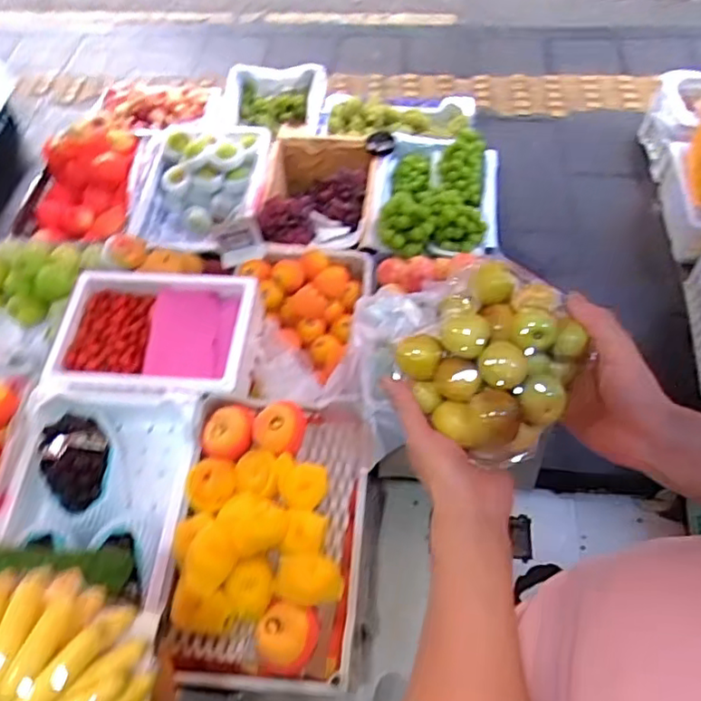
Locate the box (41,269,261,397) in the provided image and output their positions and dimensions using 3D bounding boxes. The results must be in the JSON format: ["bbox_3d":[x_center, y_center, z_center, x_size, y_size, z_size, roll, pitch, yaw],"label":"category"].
[{"bbox_3d":[-0.431,-0.023,1.355,0.433,0.135,0.315,3,58,6],"label":"box"}]

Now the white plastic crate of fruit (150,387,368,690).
[{"bbox_3d":[-0.151,0.331,1.102,0.343,0.130,0.496,4,58,7],"label":"white plastic crate of fruit"}]

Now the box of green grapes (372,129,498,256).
[{"bbox_3d":[0.238,-0.434,1.713,0.356,0.187,0.488,2,58,6],"label":"box of green grapes"}]

